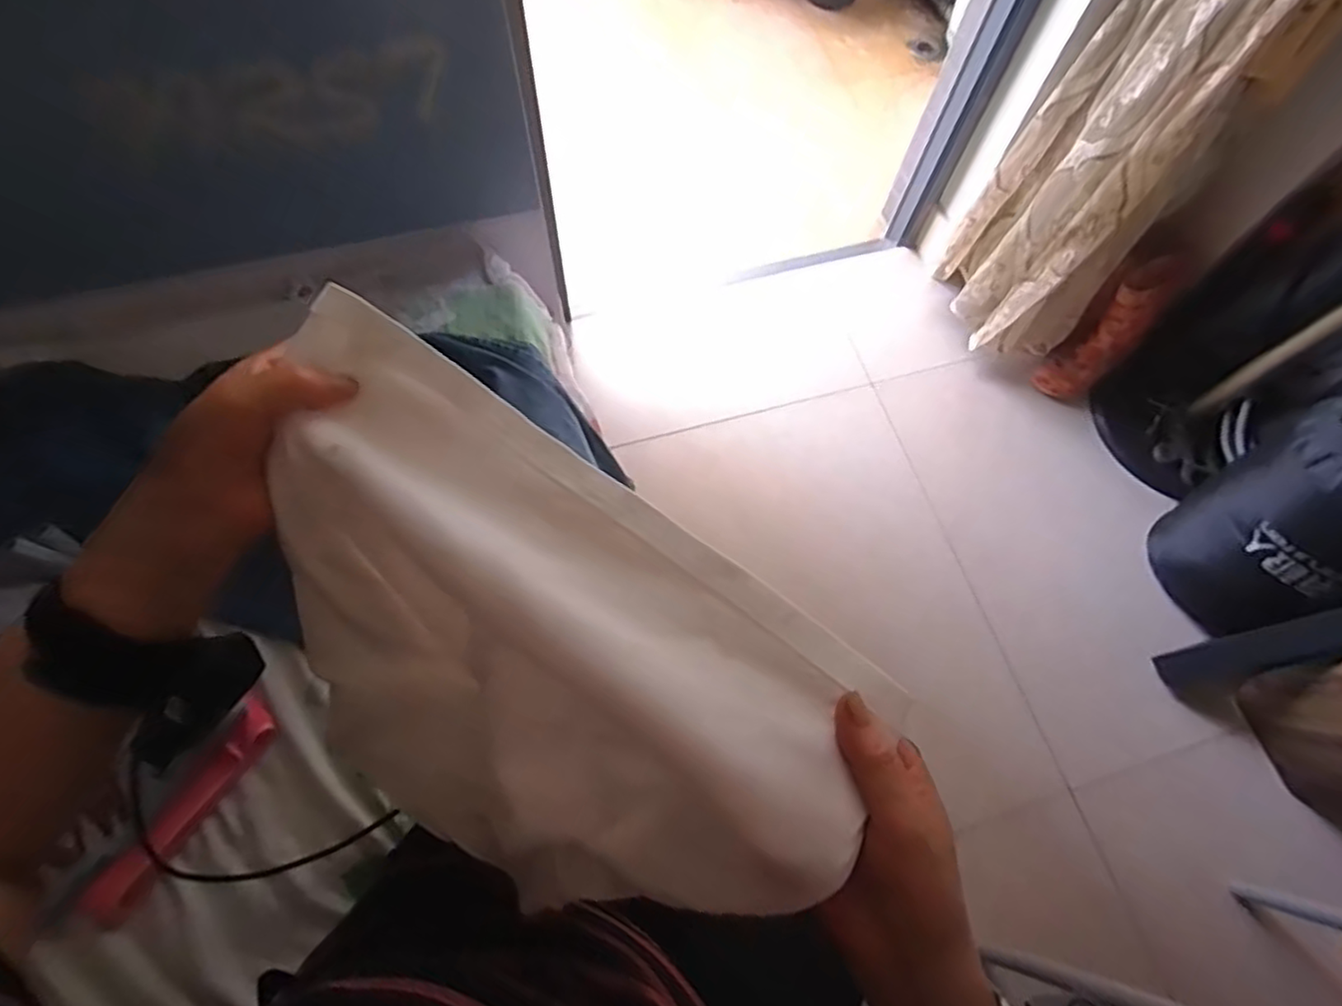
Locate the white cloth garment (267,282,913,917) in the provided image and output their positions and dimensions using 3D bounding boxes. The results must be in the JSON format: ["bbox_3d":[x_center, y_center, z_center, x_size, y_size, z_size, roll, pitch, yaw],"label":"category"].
[{"bbox_3d":[-0.105,0.113,0.386,0.356,0.309,0.069,38,32,9],"label":"white cloth garment"}]

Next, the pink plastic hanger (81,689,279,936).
[{"bbox_3d":[-0.425,0.269,0.574,0.034,0.023,0.196,29,69,10],"label":"pink plastic hanger"}]

